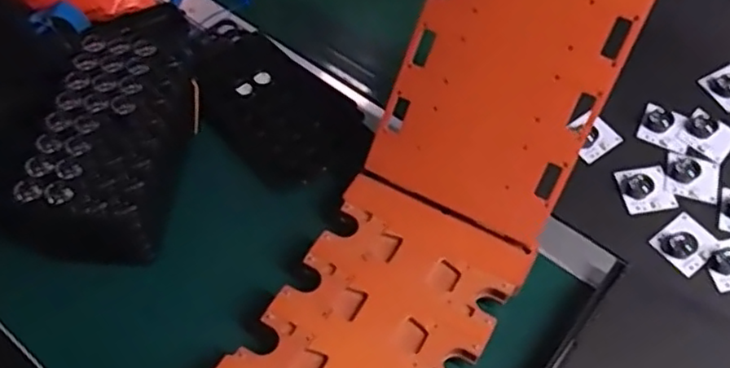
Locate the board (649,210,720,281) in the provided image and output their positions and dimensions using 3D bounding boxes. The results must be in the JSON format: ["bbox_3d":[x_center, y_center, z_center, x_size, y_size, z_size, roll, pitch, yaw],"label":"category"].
[{"bbox_3d":[0.295,0.052,0.594,0.051,0.010,0.047,-31,62,-22],"label":"board"}]

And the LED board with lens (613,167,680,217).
[{"bbox_3d":[0.270,0.003,0.626,0.047,0.015,0.047,-6,55,-7],"label":"LED board with lens"}]

